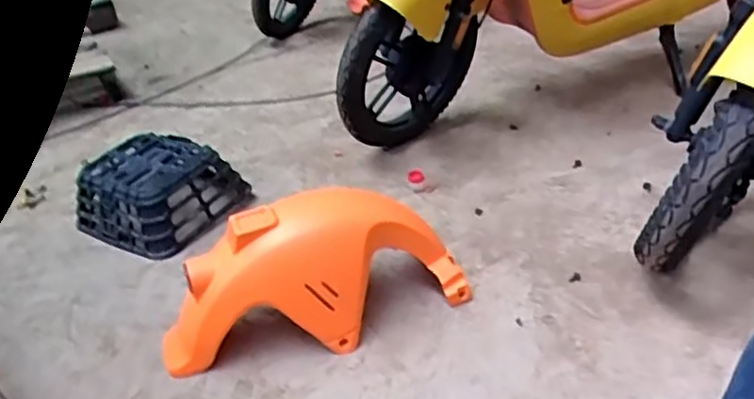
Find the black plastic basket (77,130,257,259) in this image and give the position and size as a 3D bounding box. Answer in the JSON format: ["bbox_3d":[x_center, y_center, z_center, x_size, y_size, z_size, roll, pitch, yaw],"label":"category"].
[{"bbox_3d":[-0.450,-0.022,1.369,0.284,0.125,0.255,14,37,32],"label":"black plastic basket"}]

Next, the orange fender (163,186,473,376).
[{"bbox_3d":[-0.095,0.113,0.973,0.453,0.195,0.130,-14,31,-11],"label":"orange fender"}]

